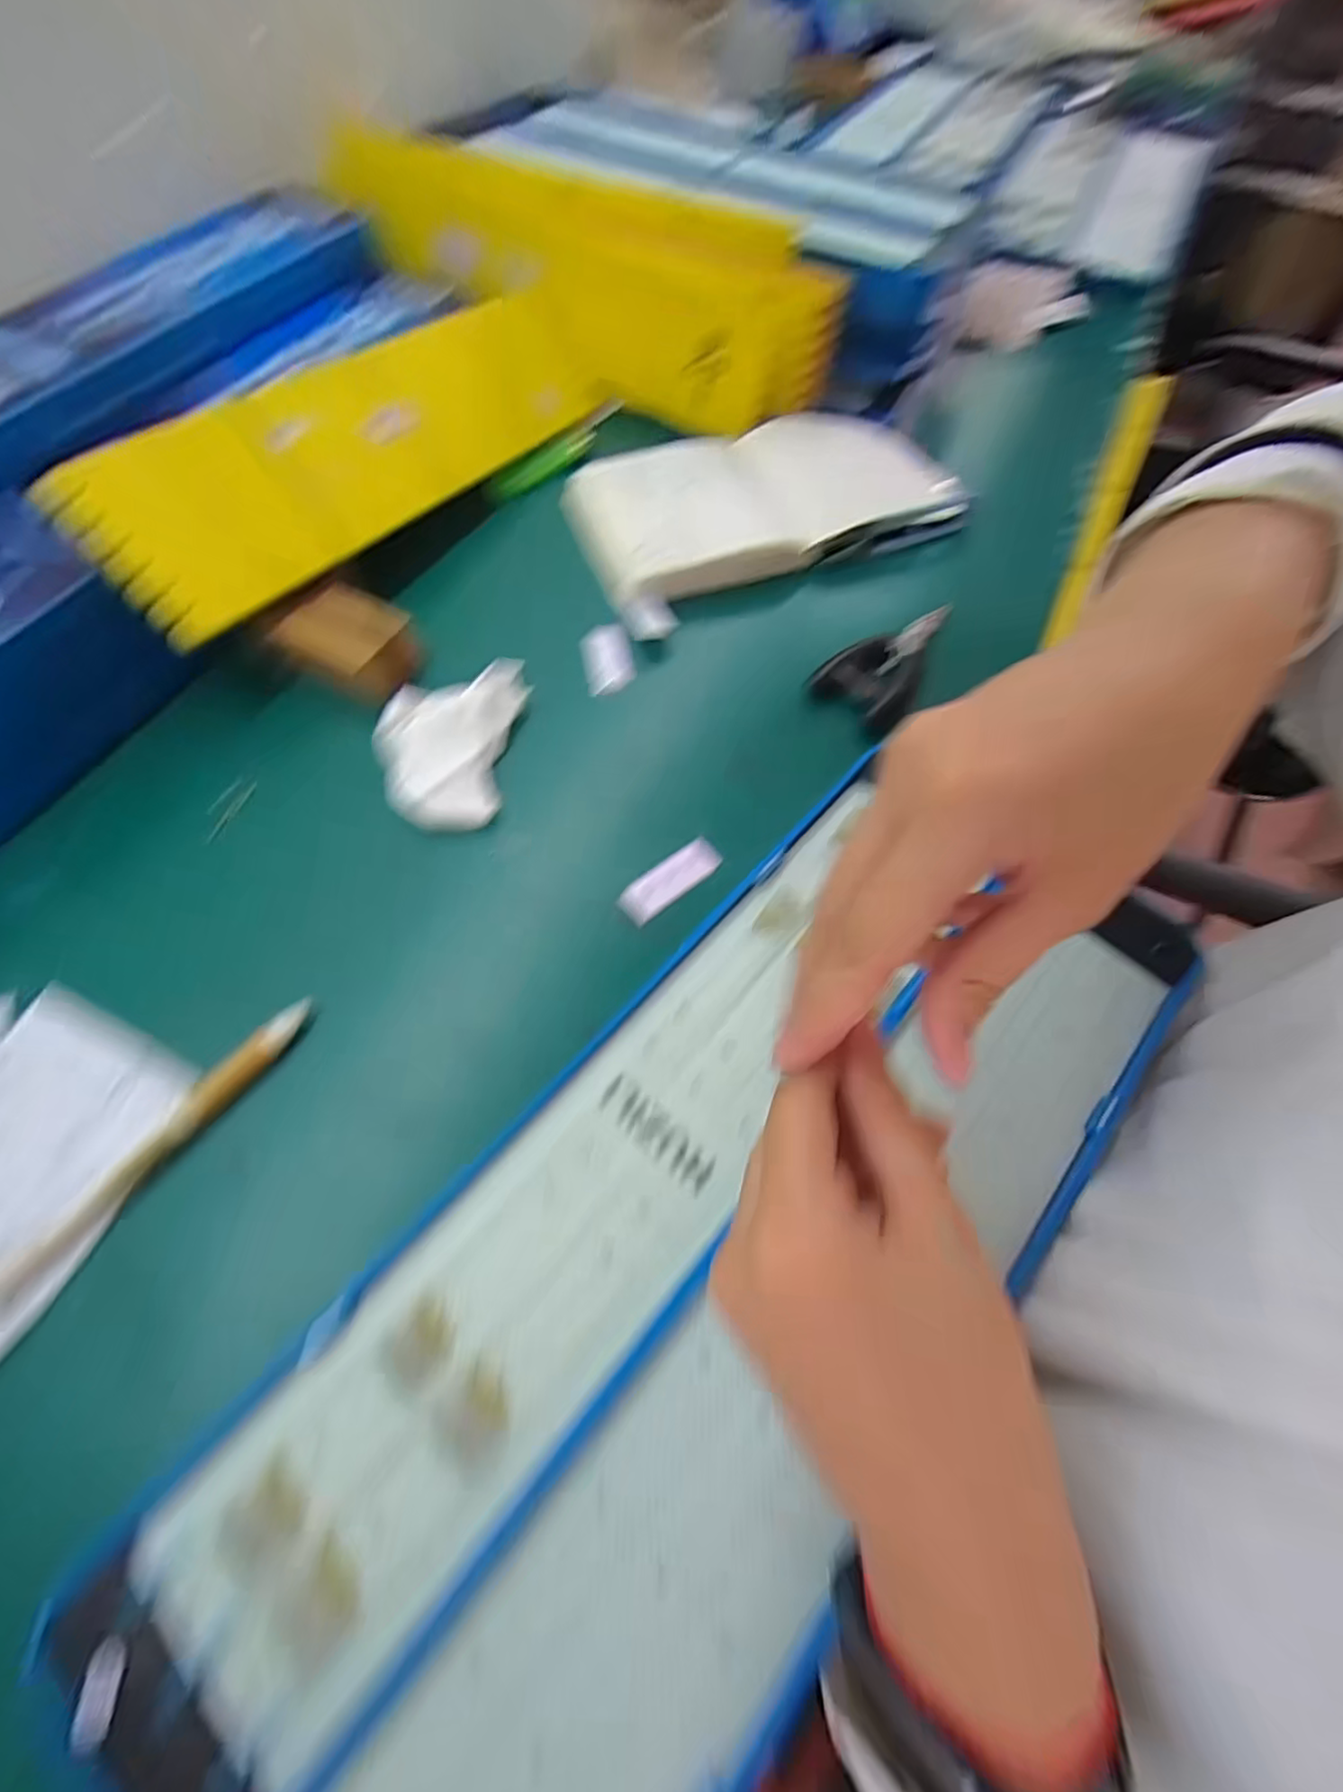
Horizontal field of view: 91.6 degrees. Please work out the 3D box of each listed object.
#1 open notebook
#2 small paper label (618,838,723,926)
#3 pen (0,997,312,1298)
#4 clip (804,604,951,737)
[{"bbox_3d":[0.067,-0.270,0.433,0.252,0.016,0.130,-16,65,-10],"label":"open notebook"},{"bbox_3d":[0.000,-0.008,0.321,0.053,0.006,0.021,-34,70,-18],"label":"small paper label"},{"bbox_3d":[-0.196,0.094,0.251,0.014,0.011,0.136,36,67,15],"label":"pen"},{"bbox_3d":[0.121,-0.135,0.374,0.055,0.020,0.088,32,66,13],"label":"clip"}]

